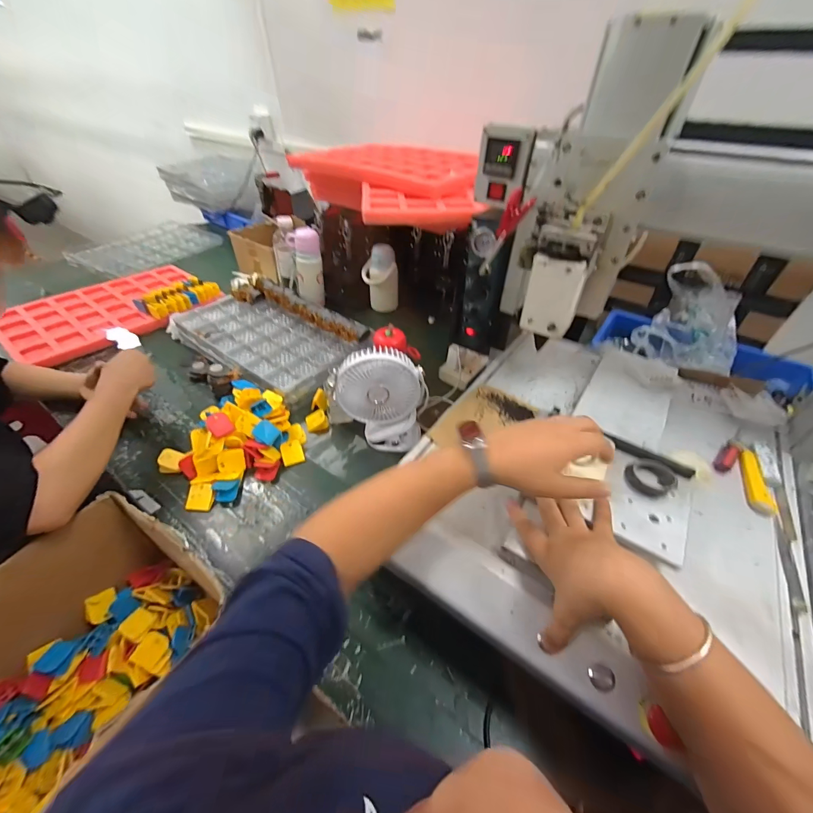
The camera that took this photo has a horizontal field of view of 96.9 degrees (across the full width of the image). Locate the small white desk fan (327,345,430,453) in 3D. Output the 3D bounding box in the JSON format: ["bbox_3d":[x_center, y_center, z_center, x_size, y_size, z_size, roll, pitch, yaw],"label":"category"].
[{"bbox_3d":[-0.044,-0.011,0.674,0.165,0.203,0.082,4,43,1],"label":"small white desk fan"}]

